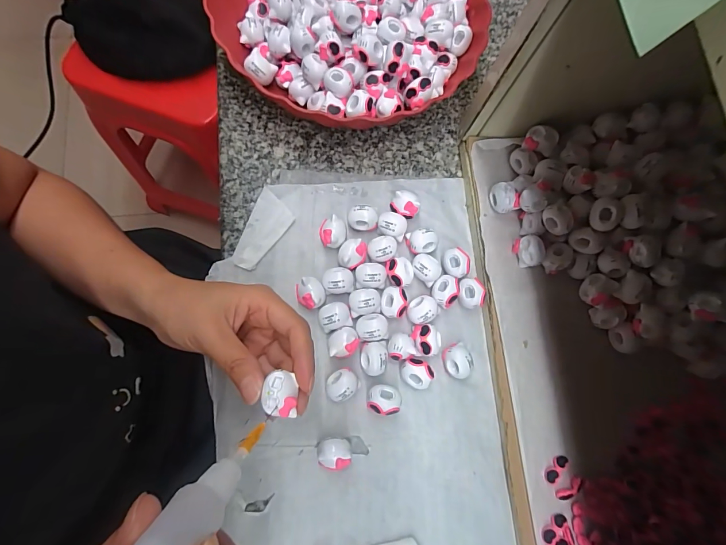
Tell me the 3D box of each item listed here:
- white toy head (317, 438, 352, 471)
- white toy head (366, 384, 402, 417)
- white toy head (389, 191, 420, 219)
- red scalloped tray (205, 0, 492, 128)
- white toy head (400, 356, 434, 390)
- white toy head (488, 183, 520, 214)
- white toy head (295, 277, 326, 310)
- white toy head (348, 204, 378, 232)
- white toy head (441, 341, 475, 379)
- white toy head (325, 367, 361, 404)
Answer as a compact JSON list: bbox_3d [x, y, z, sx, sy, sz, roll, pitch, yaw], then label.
[{"bbox_3d":[-0.021,0.135,0.270,0.024,0.019,0.022,4,77,0],"label":"white toy head"},{"bbox_3d":[0.016,0.098,0.281,0.025,0.018,0.021,7,77,1],"label":"white toy head"},{"bbox_3d":[0.038,-0.061,0.316,0.023,0.015,0.023,26,78,5],"label":"white toy head"},{"bbox_3d":[-0.008,-0.240,0.339,0.235,0.053,0.243,-38,80,-8],"label":"red scalloped tray"},{"bbox_3d":[0.042,0.079,0.286,0.024,0.015,0.020,33,79,7],"label":"white toy head"},{"bbox_3d":[0.119,-0.062,0.310,0.016,0.022,0.025,-29,79,-7],"label":"white toy head"},{"bbox_3d":[-0.042,0.018,0.296,0.023,0.021,0.024,0,77,0],"label":"white toy head"},{"bbox_3d":[0.000,-0.045,0.311,0.024,0.021,0.018,7,77,1],"label":"white toy head"},{"bbox_3d":[0.075,0.070,0.290,0.021,0.014,0.026,-15,78,-4],"label":"white toy head"},{"bbox_3d":[-0.016,0.087,0.281,0.025,0.019,0.024,0,77,0],"label":"white toy head"}]

